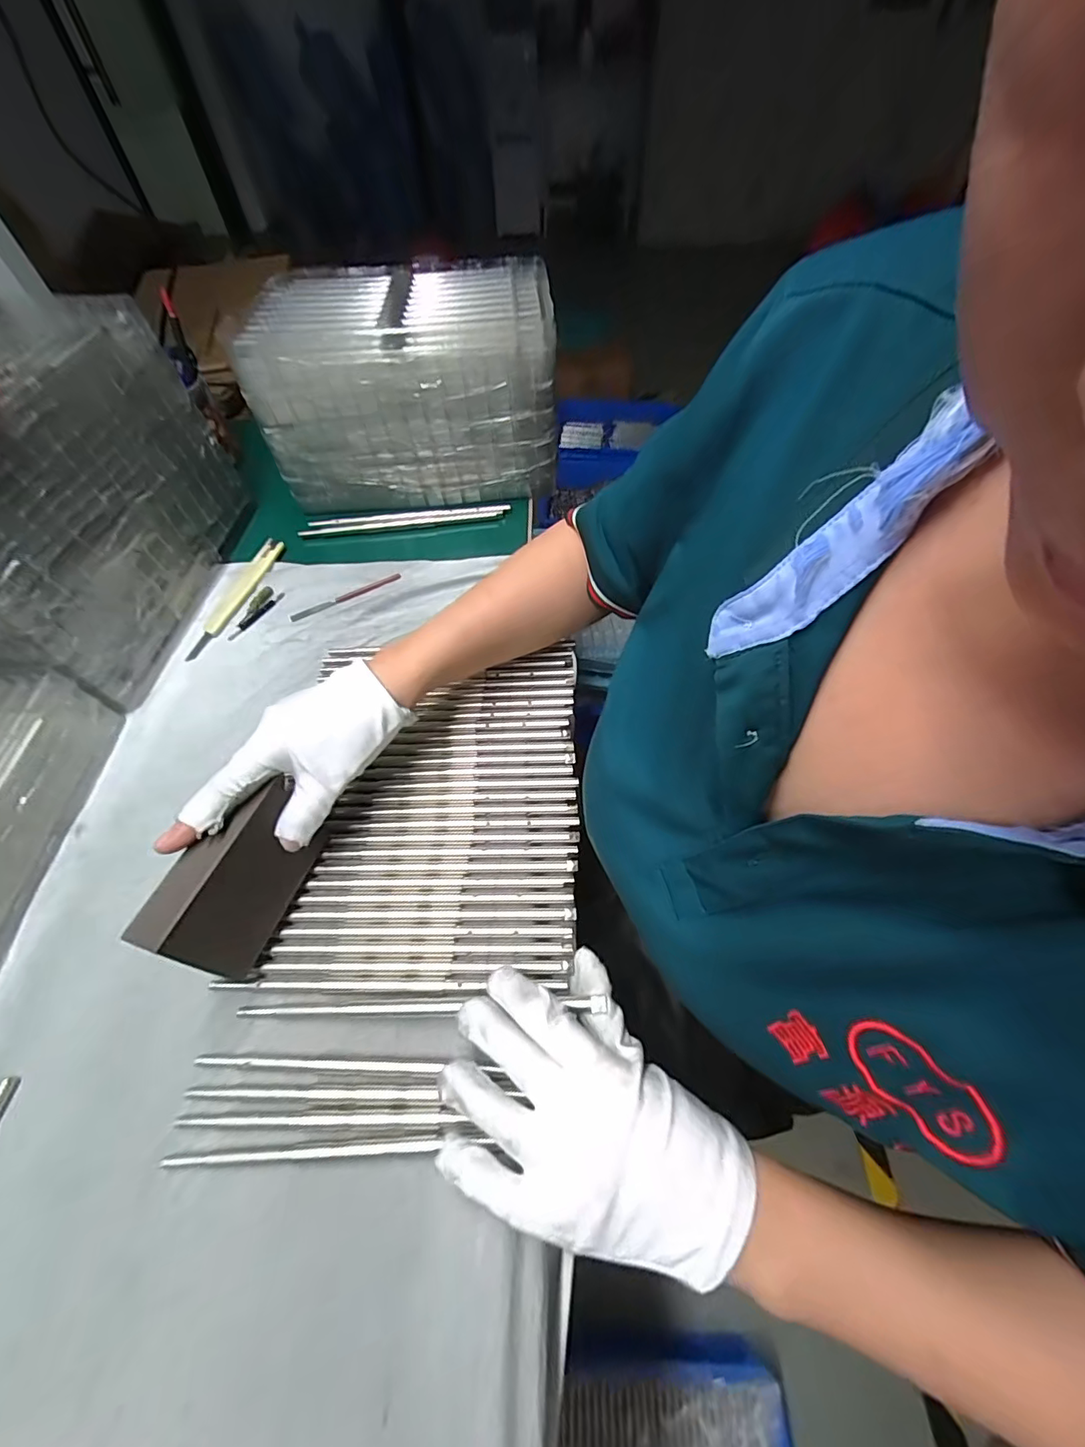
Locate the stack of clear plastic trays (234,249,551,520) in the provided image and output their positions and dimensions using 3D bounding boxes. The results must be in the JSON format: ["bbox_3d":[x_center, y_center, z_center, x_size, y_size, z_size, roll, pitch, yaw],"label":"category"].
[{"bbox_3d":[-0.137,-0.349,0.536,0.276,0.159,0.170,-8,58,-3],"label":"stack of clear plastic trays"}]

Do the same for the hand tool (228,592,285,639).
[{"bbox_3d":[-0.270,-0.101,0.479,0.011,0.004,0.065,27,63,18],"label":"hand tool"}]

